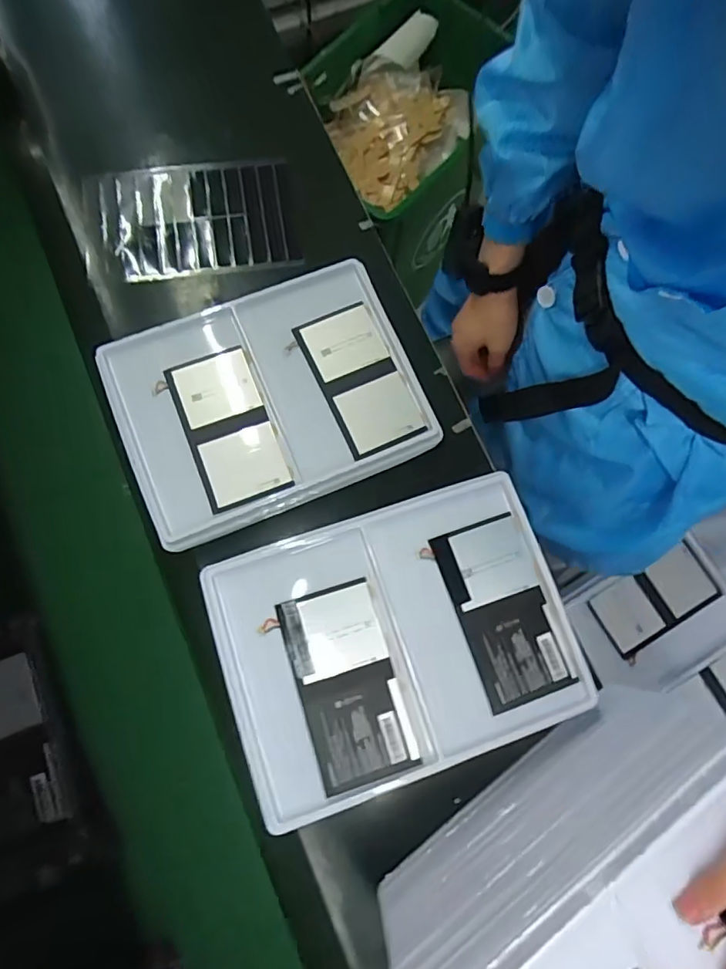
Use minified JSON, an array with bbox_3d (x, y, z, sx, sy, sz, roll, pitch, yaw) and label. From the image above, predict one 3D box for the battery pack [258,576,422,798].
[{"bbox_3d":[-0.018,0.185,0.510,0.094,0.004,0.172,-16,76,-9],"label":"battery pack"}]

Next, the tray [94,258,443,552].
[{"bbox_3d":[-0.103,-0.099,0.610,0.323,0.043,0.240,-23,79,-6],"label":"tray"}]

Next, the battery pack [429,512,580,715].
[{"bbox_3d":[0.137,0.122,0.538,0.089,0.007,0.172,-19,78,-5],"label":"battery pack"}]

